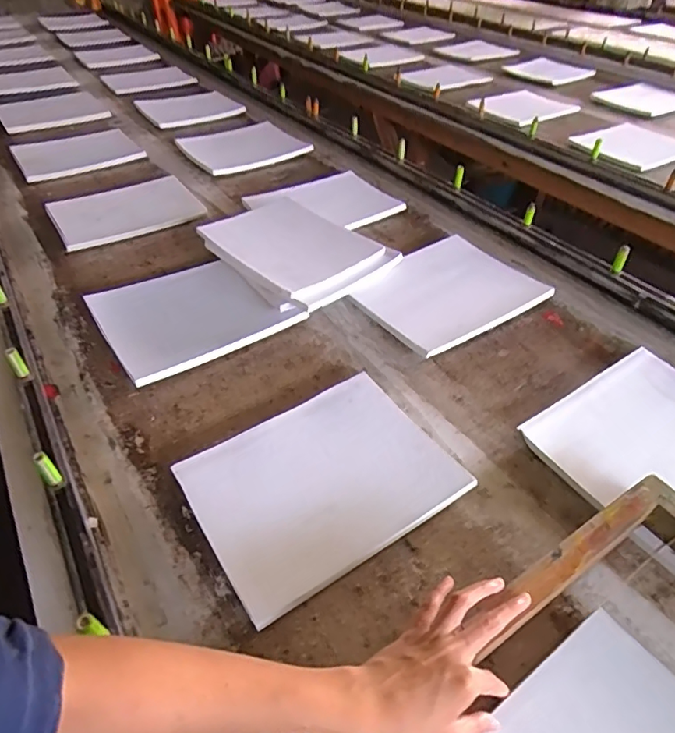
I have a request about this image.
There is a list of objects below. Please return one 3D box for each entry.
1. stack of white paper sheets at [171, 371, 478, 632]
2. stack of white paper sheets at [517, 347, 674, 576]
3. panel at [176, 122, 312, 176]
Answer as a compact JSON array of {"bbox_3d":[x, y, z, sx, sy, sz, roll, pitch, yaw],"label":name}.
[{"bbox_3d":[-0.018,0.126,0.568,0.267,0.023,0.207,-25,49,-25],"label":"stack of white paper sheets"},{"bbox_3d":[0.387,0.092,0.606,0.268,0.022,0.219,-24,48,-24],"label":"stack of white paper sheets"},{"bbox_3d":[-0.254,-0.569,1.284,0.289,0.032,0.251,-23,48,-23],"label":"panel"}]

